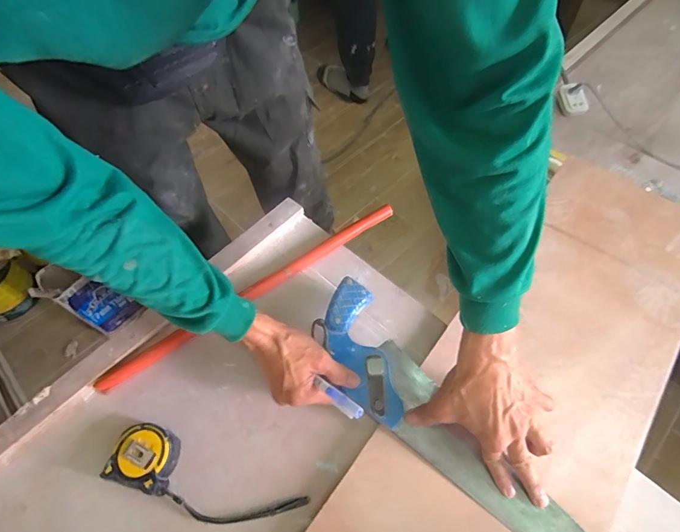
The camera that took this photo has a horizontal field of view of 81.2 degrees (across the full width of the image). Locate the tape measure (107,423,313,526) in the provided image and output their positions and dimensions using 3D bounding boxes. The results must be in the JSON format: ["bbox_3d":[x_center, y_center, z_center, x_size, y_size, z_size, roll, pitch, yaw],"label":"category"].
[{"bbox_3d":[-0.147,0.236,0.431,0.215,0.031,0.063,17,61,11],"label":"tape measure"}]

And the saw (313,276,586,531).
[{"bbox_3d":[0.148,0.209,0.441,0.100,0.021,0.484,-39,69,-21],"label":"saw"}]

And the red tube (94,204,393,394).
[{"bbox_3d":[-0.112,0.031,0.567,0.468,0.020,0.025,-33,64,-17],"label":"red tube"}]

